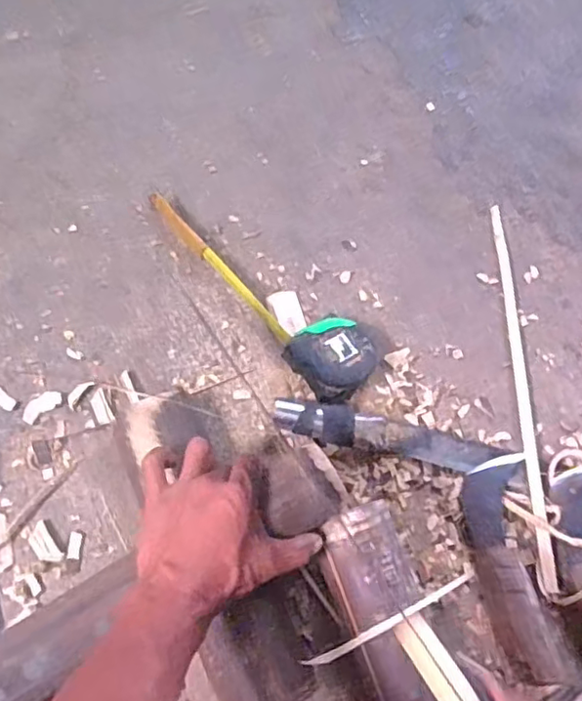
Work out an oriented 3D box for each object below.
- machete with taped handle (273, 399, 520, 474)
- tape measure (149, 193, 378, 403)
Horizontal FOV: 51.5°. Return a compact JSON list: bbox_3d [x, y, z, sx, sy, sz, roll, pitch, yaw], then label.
[{"bbox_3d":[0.099,0.084,0.602,0.239,0.023,0.042,13,71,-8],"label":"machete with taped handle"},{"bbox_3d":[-0.020,-0.084,0.649,0.103,0.042,0.312,-37,77,-16],"label":"tape measure"}]

